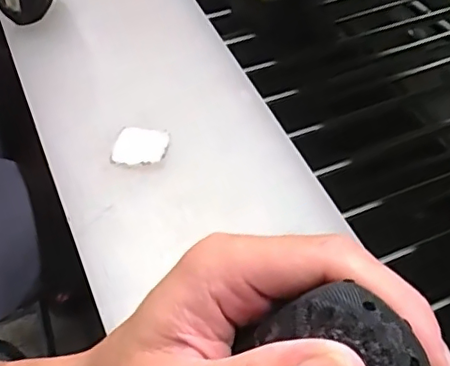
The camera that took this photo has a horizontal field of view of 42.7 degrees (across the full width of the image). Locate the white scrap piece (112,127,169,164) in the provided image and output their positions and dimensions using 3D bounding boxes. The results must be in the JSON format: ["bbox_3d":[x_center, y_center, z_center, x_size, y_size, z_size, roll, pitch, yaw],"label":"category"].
[{"bbox_3d":[-0.087,-0.038,0.594,0.053,0.005,0.047,4,52,3],"label":"white scrap piece"}]

